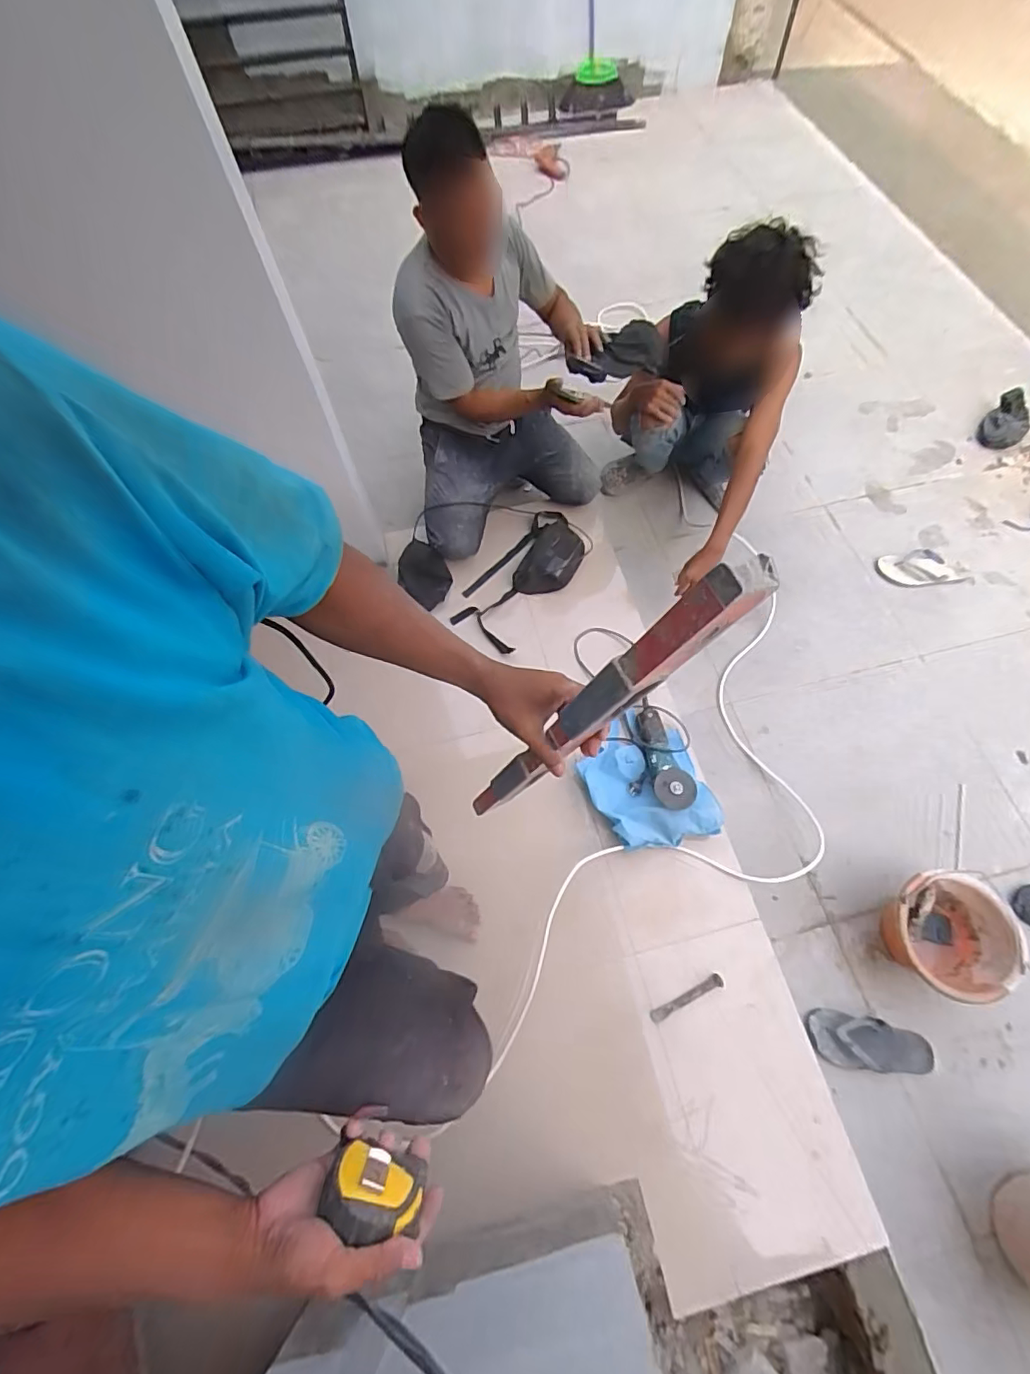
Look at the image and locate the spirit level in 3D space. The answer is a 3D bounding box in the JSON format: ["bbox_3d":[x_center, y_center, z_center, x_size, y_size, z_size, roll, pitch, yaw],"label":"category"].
[{"bbox_3d":[0.049,0.055,0.547,0.059,0.555,0.033,4,64,-20],"label":"spirit level"}]

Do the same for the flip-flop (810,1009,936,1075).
[{"bbox_3d":[0.777,0.770,1.172,0.261,0.046,0.106,7,66,4],"label":"flip-flop"}]

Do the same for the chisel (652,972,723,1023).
[{"bbox_3d":[0.366,0.658,1.150,0.173,0.011,0.025,-24,67,-10],"label":"chisel"}]

